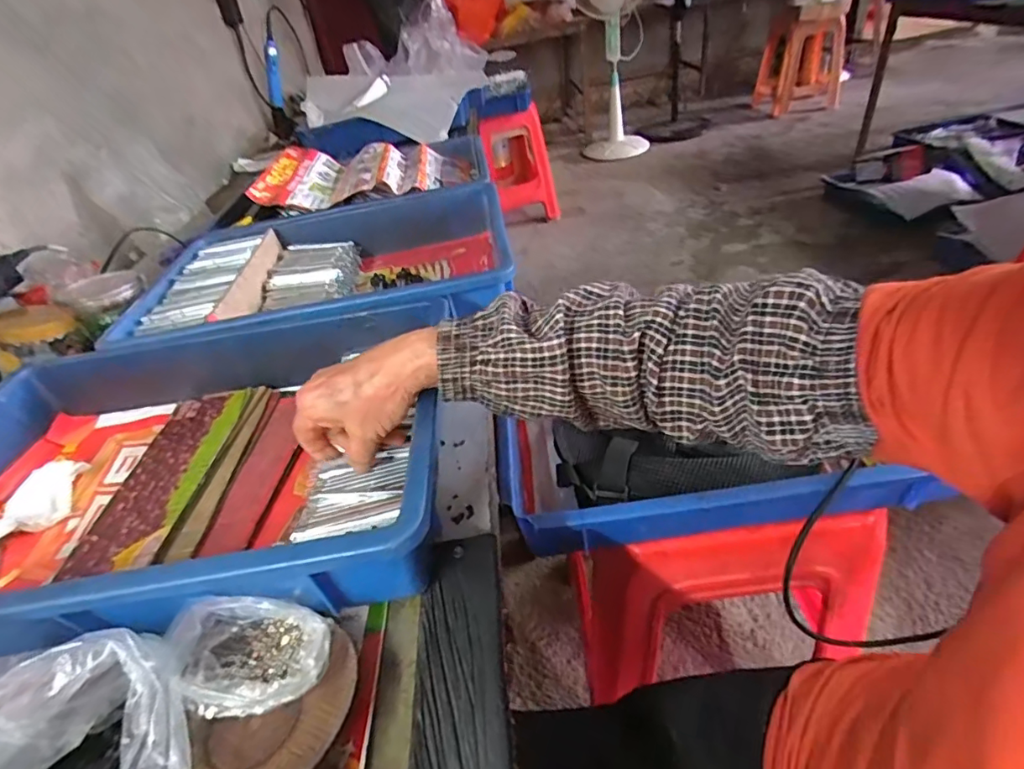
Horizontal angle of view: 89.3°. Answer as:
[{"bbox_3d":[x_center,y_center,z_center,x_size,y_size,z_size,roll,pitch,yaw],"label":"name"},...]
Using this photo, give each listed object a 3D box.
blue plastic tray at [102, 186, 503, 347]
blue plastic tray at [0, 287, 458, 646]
[{"bbox_3d":[-0.228,-0.147,0.665,0.435,0.101,0.332,-10,39,2],"label":"blue plastic tray"},{"bbox_3d":[-0.271,0.058,0.429,0.449,0.089,0.314,-10,39,2],"label":"blue plastic tray"}]

